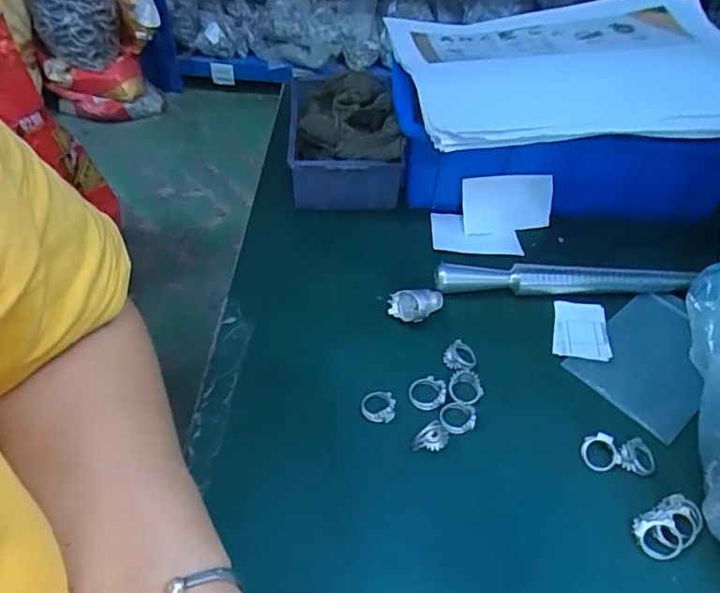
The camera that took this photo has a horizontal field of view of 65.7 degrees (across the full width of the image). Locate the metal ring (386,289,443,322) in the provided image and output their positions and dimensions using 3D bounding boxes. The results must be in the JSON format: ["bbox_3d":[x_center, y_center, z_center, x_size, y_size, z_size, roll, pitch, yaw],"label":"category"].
[{"bbox_3d":[0.041,0.007,0.395,0.039,0.021,0.021,-4,48,-6],"label":"metal ring"}]

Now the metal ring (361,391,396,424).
[{"bbox_3d":[0.012,0.068,0.352,0.021,0.008,0.020,1,48,-1],"label":"metal ring"}]

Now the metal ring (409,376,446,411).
[{"bbox_3d":[0.044,0.062,0.360,0.023,0.006,0.023,1,48,-1],"label":"metal ring"}]

